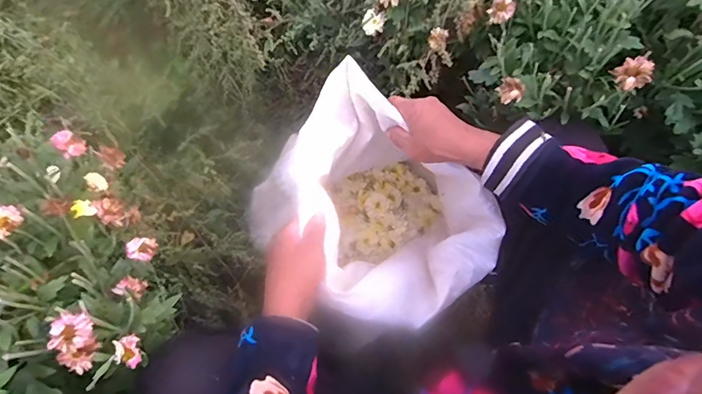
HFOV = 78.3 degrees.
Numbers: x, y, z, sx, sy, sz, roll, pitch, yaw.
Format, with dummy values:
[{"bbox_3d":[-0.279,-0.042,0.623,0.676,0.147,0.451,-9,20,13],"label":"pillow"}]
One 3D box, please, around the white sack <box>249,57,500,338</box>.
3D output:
[{"bbox_3d":[0.047,0.038,0.581,0.233,0.264,0.242,-41,78,-11],"label":"white sack"}]

